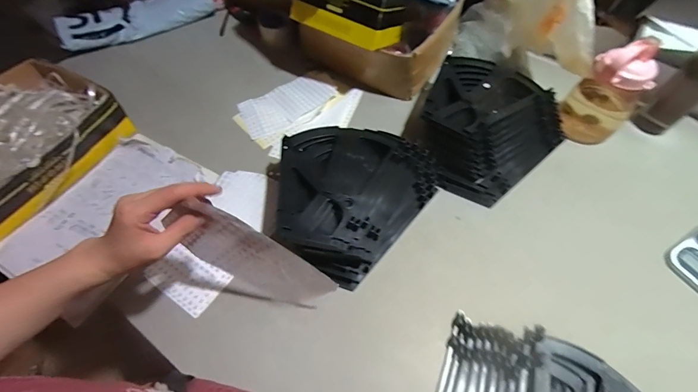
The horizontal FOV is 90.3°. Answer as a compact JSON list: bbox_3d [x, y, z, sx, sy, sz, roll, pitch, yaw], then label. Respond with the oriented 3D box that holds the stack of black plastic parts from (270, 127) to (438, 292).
[{"bbox_3d":[-0.008,-0.011,0.622,0.251,0.093,0.299,34,64,20],"label":"stack of black plastic parts"}]

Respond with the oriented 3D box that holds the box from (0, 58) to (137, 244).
[{"bbox_3d":[-0.638,-0.096,0.646,0.282,0.094,0.344,23,61,14],"label":"box"}]

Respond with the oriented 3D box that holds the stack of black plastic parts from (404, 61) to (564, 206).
[{"bbox_3d":[0.264,-0.147,0.708,0.302,0.092,0.268,-37,65,-20],"label":"stack of black plastic parts"}]

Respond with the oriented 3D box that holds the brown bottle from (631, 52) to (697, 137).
[{"bbox_3d":[0.647,-0.217,0.656,0.054,0.257,0.057,-8,58,-5],"label":"brown bottle"}]

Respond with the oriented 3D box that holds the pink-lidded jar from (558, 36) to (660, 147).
[{"bbox_3d":[0.499,-0.198,0.673,0.107,0.208,0.112,0,58,0],"label":"pink-lidded jar"}]

